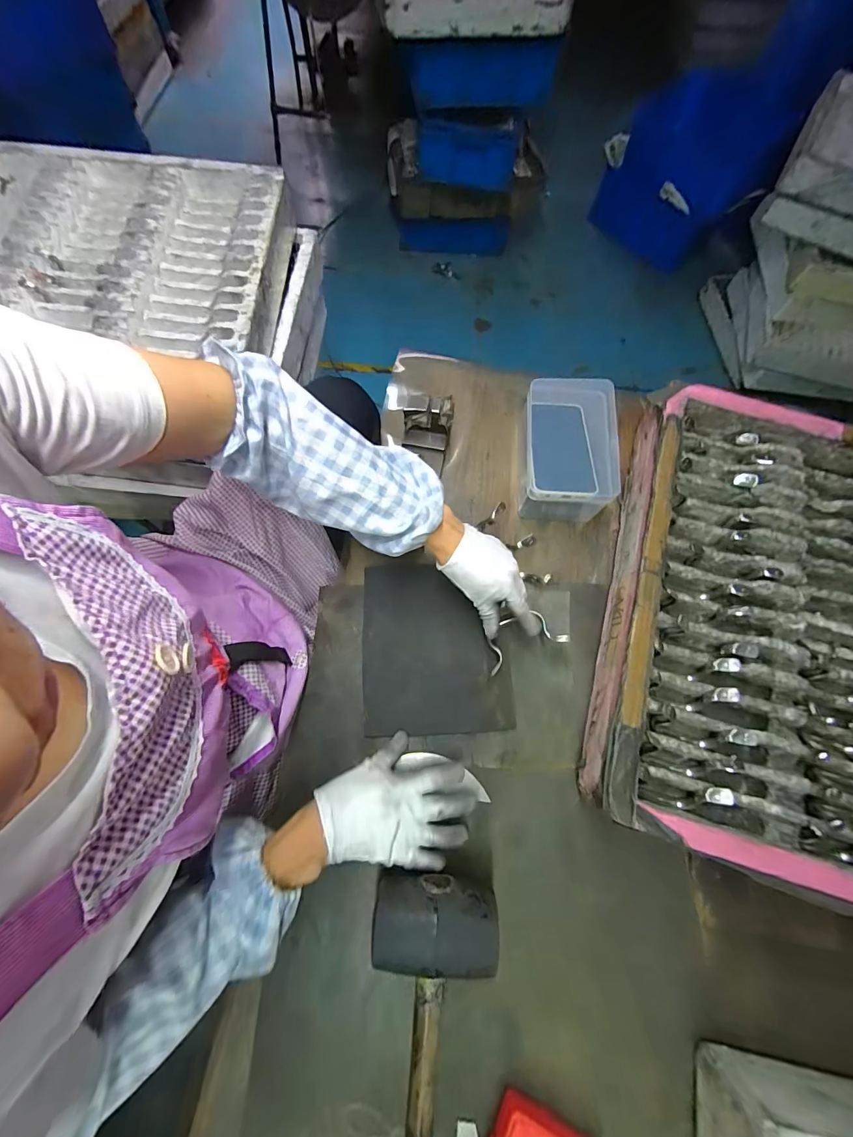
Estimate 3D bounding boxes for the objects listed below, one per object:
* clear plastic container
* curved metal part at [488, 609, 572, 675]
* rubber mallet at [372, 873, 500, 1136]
[{"bbox_3d":[0.192,-0.161,0.541,0.117,0.079,0.180,6,73,-1],"label":"clear plastic container"},{"bbox_3d":[0.116,0.085,0.470,0.097,0.026,0.057,-16,75,-2],"label":"curved metal part"},{"bbox_3d":[0.003,0.418,0.357,0.112,0.068,0.239,3,73,-2],"label":"rubber mallet"}]

